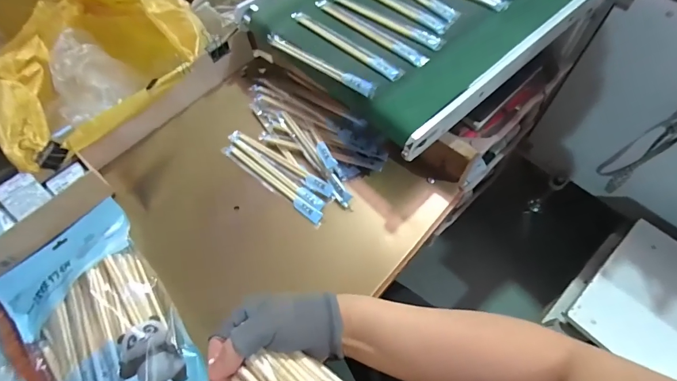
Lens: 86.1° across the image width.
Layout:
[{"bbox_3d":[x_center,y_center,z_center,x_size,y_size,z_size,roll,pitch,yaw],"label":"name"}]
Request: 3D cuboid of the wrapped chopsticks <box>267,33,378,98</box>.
[{"bbox_3d":[-0.031,-0.202,0.568,0.220,0.015,0.023,35,67,21],"label":"wrapped chopsticks"}]

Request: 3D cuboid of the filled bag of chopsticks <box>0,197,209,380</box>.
[{"bbox_3d":[-0.310,0.161,0.459,0.331,0.062,0.186,40,69,22],"label":"filled bag of chopsticks"}]

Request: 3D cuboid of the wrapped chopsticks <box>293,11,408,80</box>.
[{"bbox_3d":[0.007,-0.238,0.586,0.231,0.005,0.024,39,69,22],"label":"wrapped chopsticks"}]

